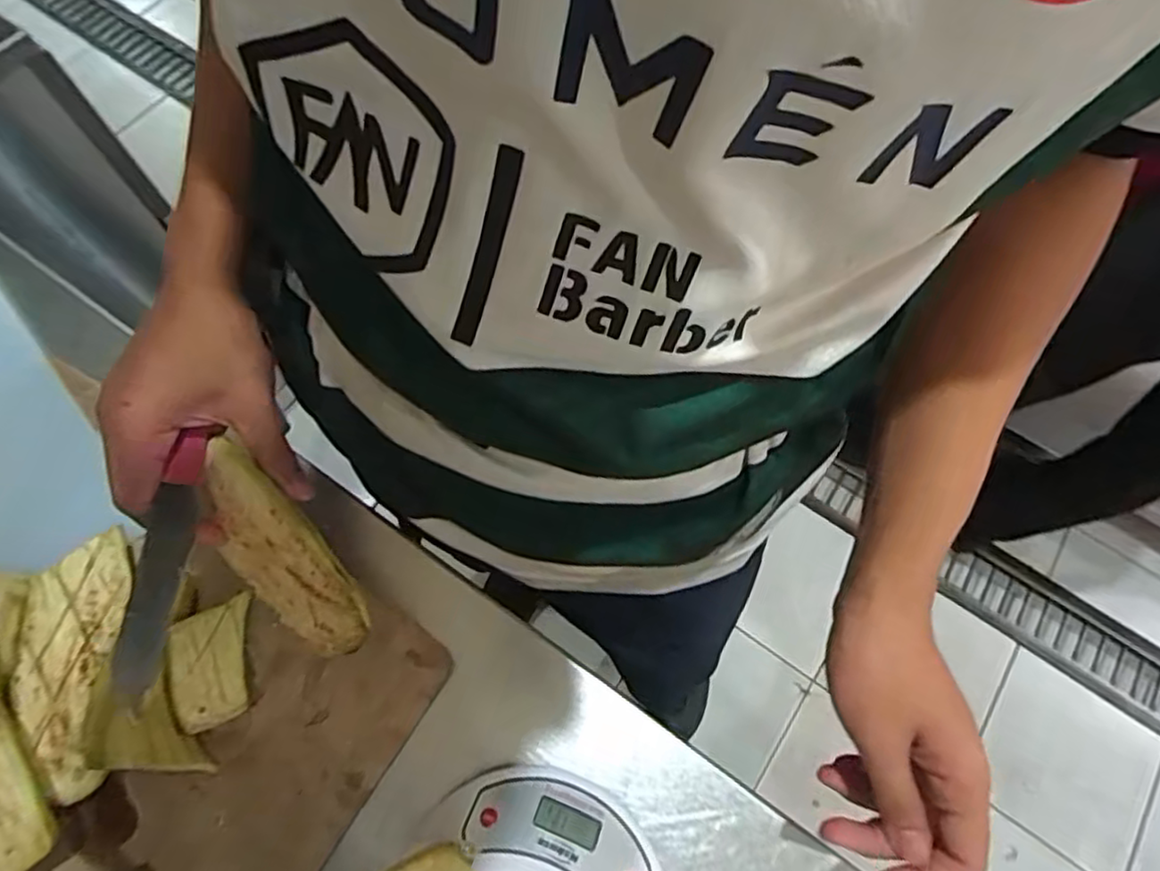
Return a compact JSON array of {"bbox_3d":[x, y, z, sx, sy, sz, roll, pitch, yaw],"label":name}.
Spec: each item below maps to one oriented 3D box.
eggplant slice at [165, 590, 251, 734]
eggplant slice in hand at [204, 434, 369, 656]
[{"bbox_3d":[-0.232,0.140,0.409,0.006,0.046,0.077,-23,66,35],"label":"eggplant slice"},{"bbox_3d":[-0.176,0.070,0.384,0.051,0.034,0.142,-40,77,-16],"label":"eggplant slice in hand"}]

